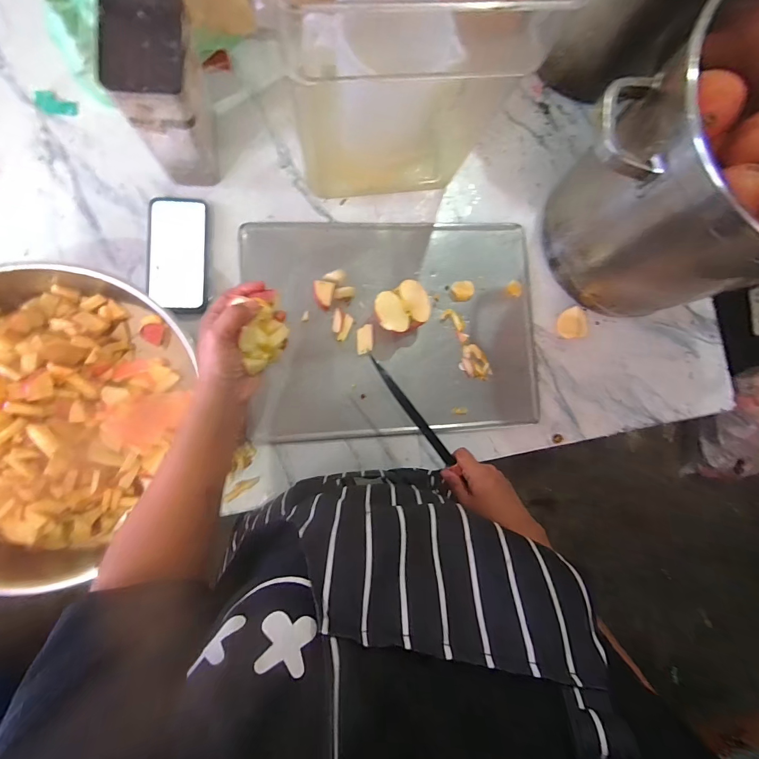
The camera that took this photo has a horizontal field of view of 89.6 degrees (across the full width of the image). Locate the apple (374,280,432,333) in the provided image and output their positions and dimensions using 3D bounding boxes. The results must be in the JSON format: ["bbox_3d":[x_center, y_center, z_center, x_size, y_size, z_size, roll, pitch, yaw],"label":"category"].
[{"bbox_3d":[0.034,-0.104,0.573,0.083,0.049,0.065,-32,90,-8],"label":"apple"}]

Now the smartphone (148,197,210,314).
[{"bbox_3d":[-0.293,-0.181,0.554,0.082,0.015,0.170,-1,86,-7],"label":"smartphone"}]

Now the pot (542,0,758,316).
[{"bbox_3d":[0.397,-0.231,0.493,0.255,0.325,0.271,-35,91,-8],"label":"pot"}]

